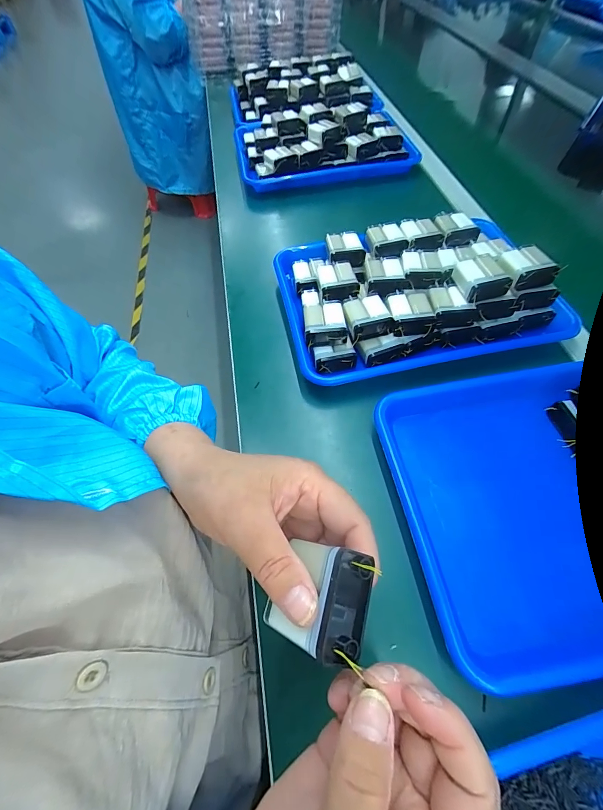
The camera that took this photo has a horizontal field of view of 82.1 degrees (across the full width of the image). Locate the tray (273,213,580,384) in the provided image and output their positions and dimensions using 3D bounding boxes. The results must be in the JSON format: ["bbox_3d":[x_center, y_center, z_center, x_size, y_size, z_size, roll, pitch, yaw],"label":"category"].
[{"bbox_3d":[0.139,-0.155,0.436,0.326,0.058,0.243,-10,58,-5],"label":"tray"}]

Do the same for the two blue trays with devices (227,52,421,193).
[{"bbox_3d":[0.022,-0.623,0.737,0.333,0.061,0.472,-8,58,-3],"label":"two blue trays with devices"}]

